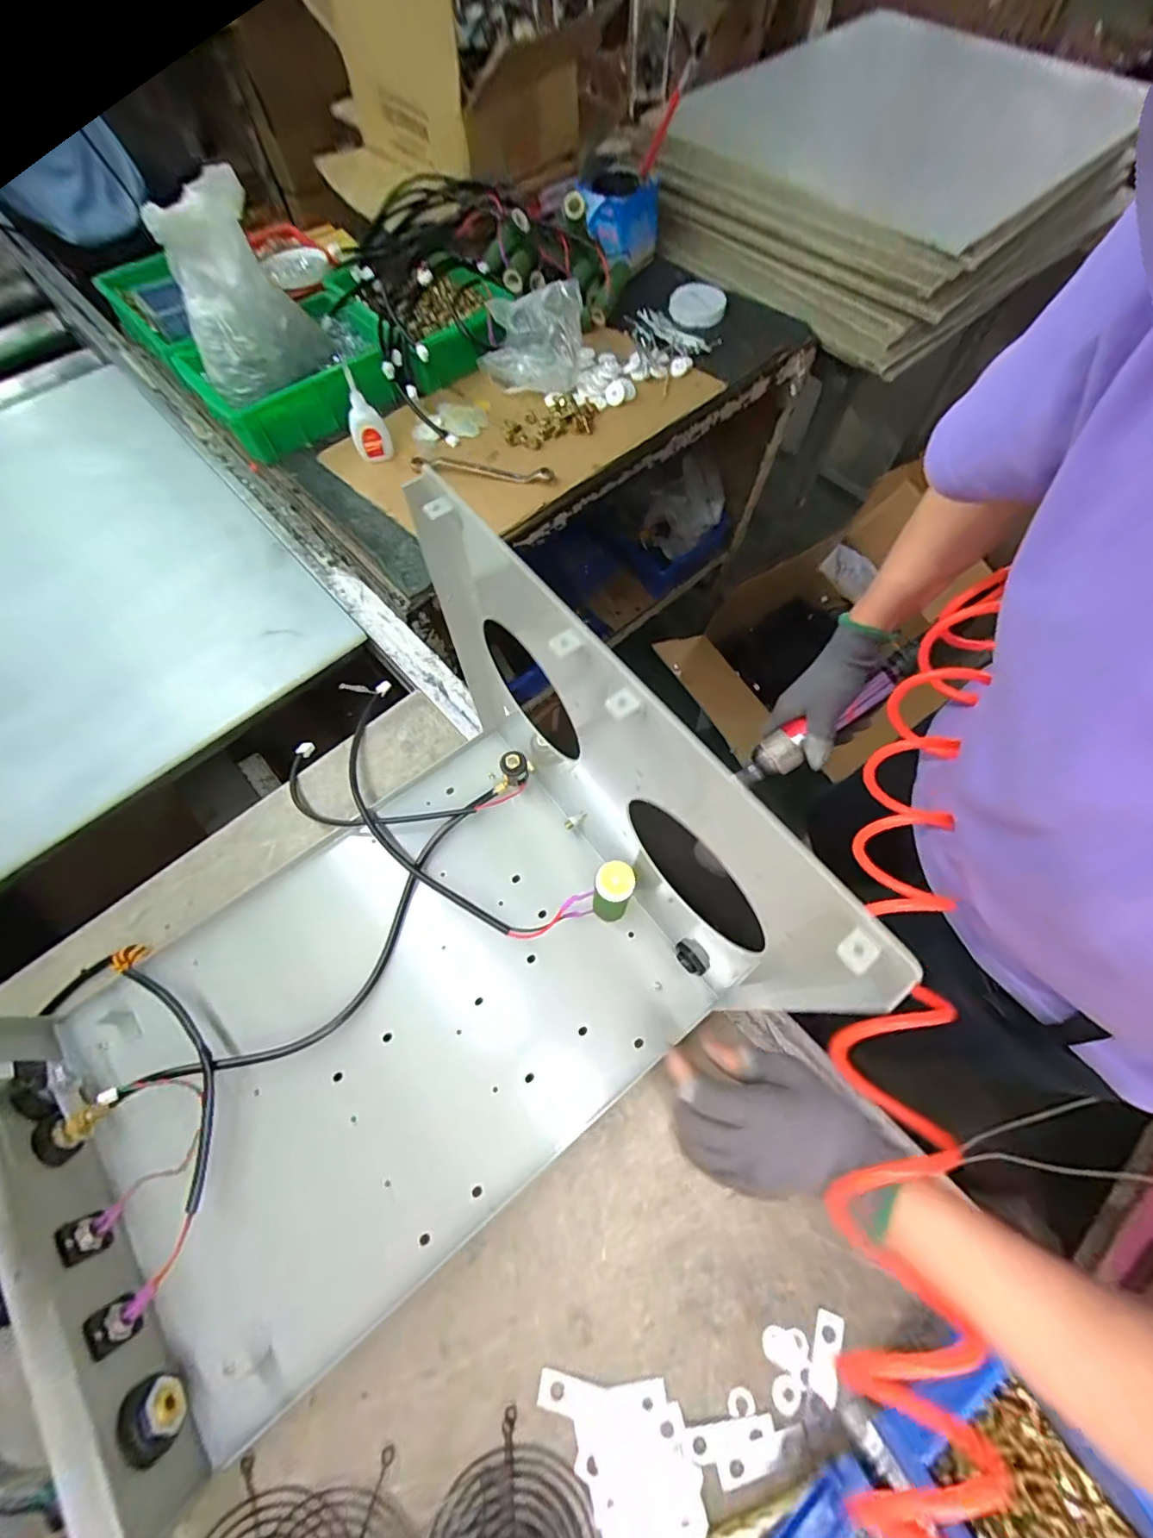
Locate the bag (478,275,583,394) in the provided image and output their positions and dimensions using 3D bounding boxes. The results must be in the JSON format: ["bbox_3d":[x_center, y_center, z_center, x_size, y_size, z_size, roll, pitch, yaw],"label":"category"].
[{"bbox_3d":[-0.062,-0.592,0.745,0.131,0.073,0.135,2,66,1],"label":"bag"}]

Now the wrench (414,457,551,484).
[{"bbox_3d":[-0.120,-0.380,0.691,0.178,0.015,0.029,12,65,7],"label":"wrench"}]

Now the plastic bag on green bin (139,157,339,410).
[{"bbox_3d":[-0.399,-0.566,0.651,0.162,0.183,0.104,-26,66,-11],"label":"plastic bag on green bin"}]

